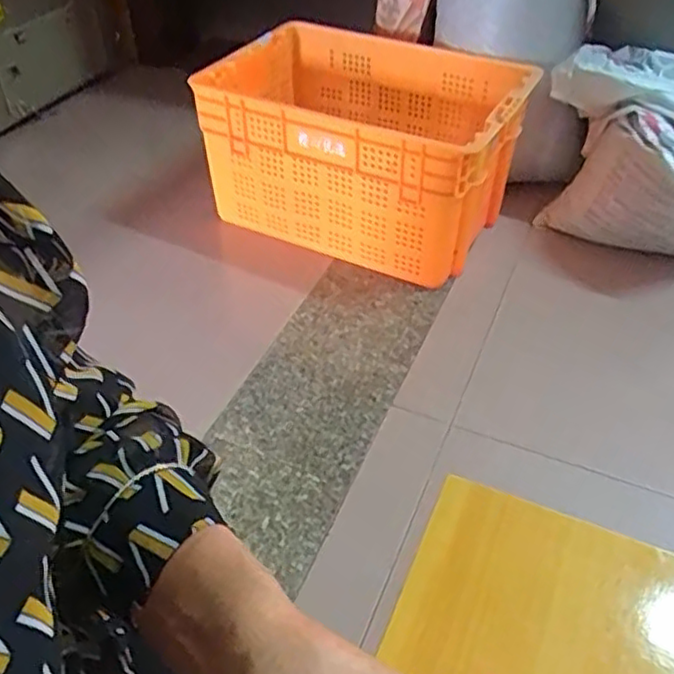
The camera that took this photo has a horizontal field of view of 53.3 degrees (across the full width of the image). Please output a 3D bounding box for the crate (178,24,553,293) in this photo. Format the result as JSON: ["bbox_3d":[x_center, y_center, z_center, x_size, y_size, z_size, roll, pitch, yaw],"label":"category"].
[{"bbox_3d":[0.056,-0.386,1.388,0.573,0.323,0.395,21,48,20],"label":"crate"}]

